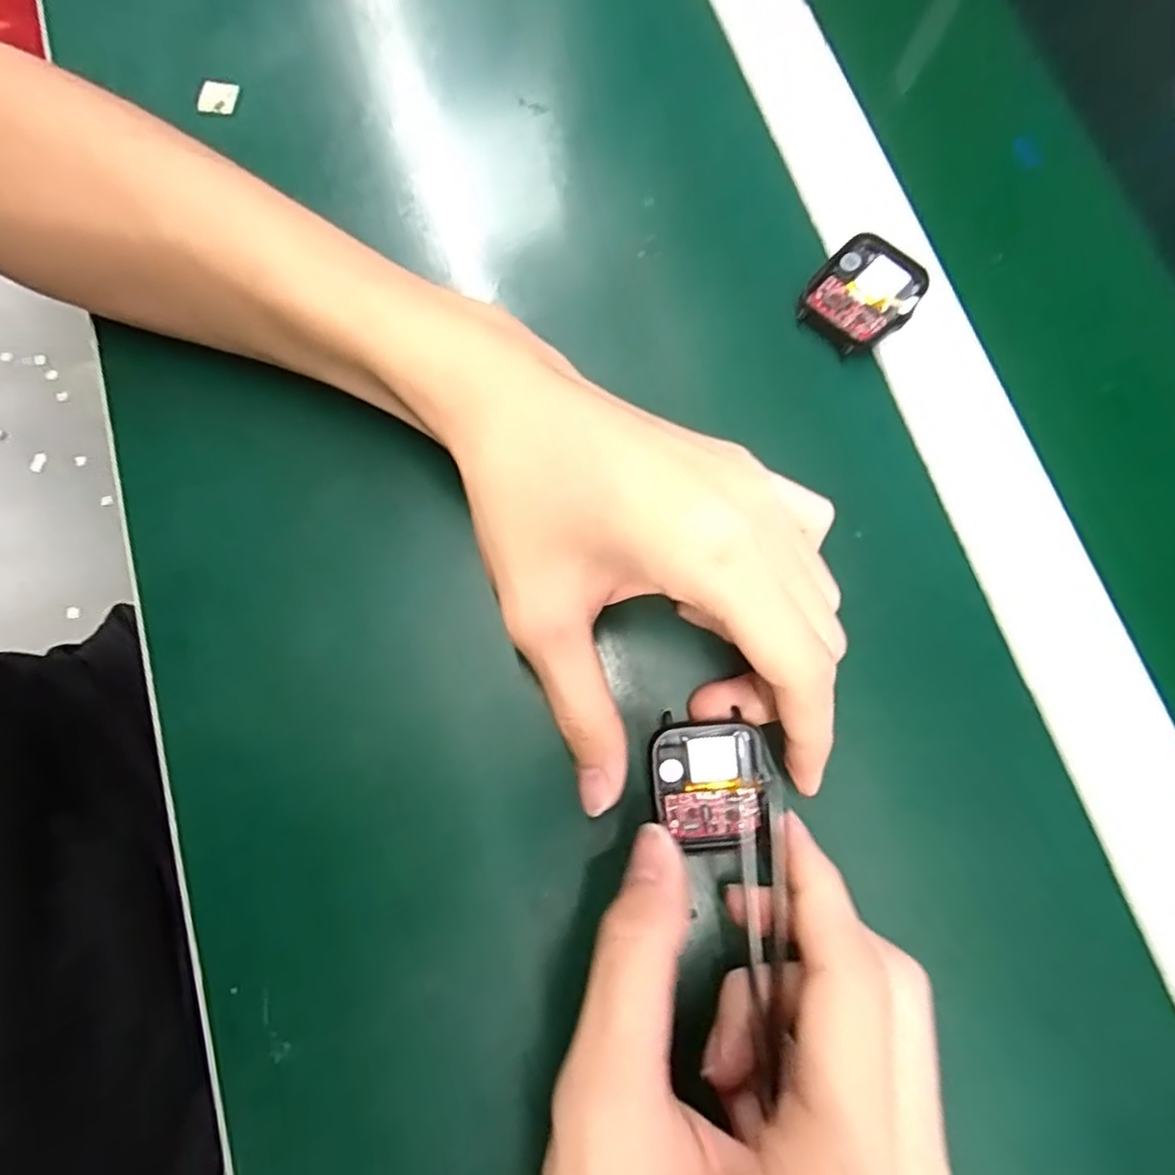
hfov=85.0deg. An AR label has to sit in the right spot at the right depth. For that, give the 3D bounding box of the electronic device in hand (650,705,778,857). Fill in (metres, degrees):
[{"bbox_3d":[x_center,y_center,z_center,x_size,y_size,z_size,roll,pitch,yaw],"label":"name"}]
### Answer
[{"bbox_3d":[0.042,0.065,0.213,0.038,0.013,0.043,-14,76,-3],"label":"electronic device in hand"}]

